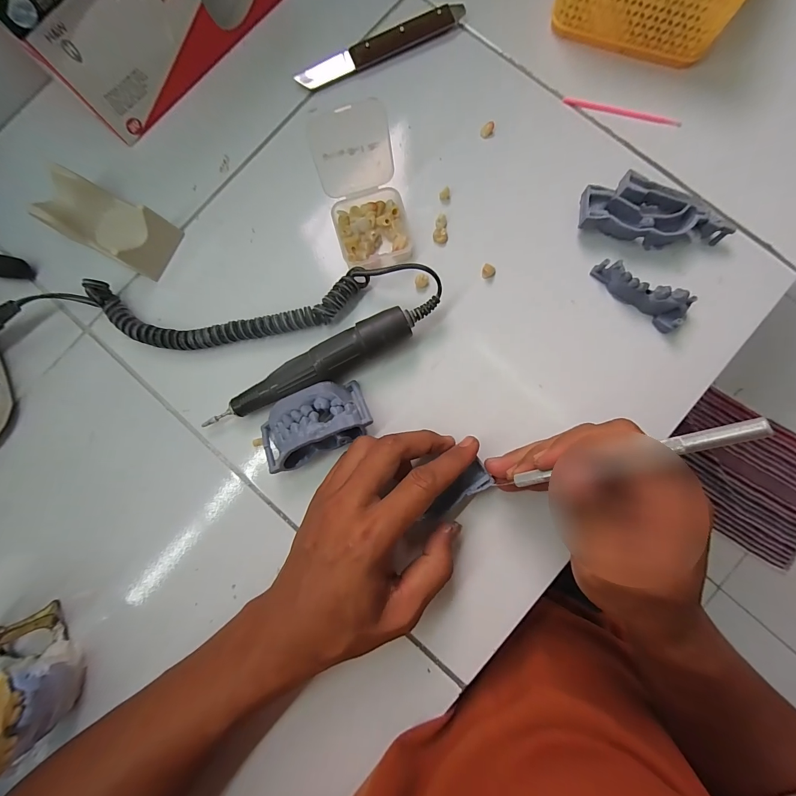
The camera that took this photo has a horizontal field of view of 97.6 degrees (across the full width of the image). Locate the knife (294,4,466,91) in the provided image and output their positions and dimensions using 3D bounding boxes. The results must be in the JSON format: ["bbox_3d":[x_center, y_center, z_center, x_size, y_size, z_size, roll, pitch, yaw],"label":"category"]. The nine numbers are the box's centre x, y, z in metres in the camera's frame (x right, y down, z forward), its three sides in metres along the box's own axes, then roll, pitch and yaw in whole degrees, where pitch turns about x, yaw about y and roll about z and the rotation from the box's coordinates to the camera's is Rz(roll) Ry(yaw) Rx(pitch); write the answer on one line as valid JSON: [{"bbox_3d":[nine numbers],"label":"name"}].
[{"bbox_3d":[-0.013,-0.297,0.293,0.150,0.018,0.013,-22,84,0],"label":"knife"}]

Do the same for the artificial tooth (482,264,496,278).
[{"bbox_3d":[0.071,-0.100,0.275,0.010,0.007,0.011,0,85,2],"label":"artificial tooth"}]

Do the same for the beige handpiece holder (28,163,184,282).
[{"bbox_3d":[-0.223,-0.134,0.271,0.082,0.031,0.045,27,86,4],"label":"beige handpiece holder"}]

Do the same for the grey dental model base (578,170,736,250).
[{"bbox_3d":[0.193,-0.141,0.265,0.109,0.024,0.046,12,85,3],"label":"grey dental model base"}]

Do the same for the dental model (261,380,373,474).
[{"bbox_3d":[-0.062,0.018,0.254,0.081,0.032,0.049,-22,84,0],"label":"dental model"}]

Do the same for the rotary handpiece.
[{"bbox_3d":[-0.065,-0.022,0.259,0.164,0.028,0.024,-26,84,-1],"label":"rotary handpiece"}]

